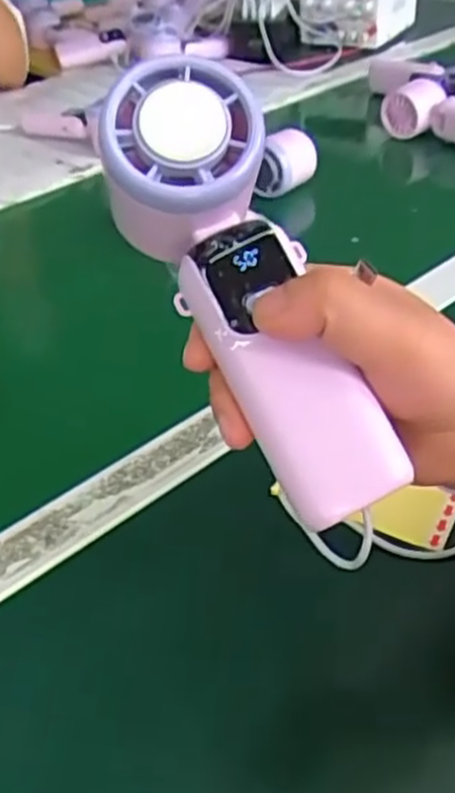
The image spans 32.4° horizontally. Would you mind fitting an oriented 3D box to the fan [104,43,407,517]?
[{"bbox_3d":[0.006,-0.034,0.267,0.050,0.046,0.157,-24,85,-25],"label":"fan"}]

